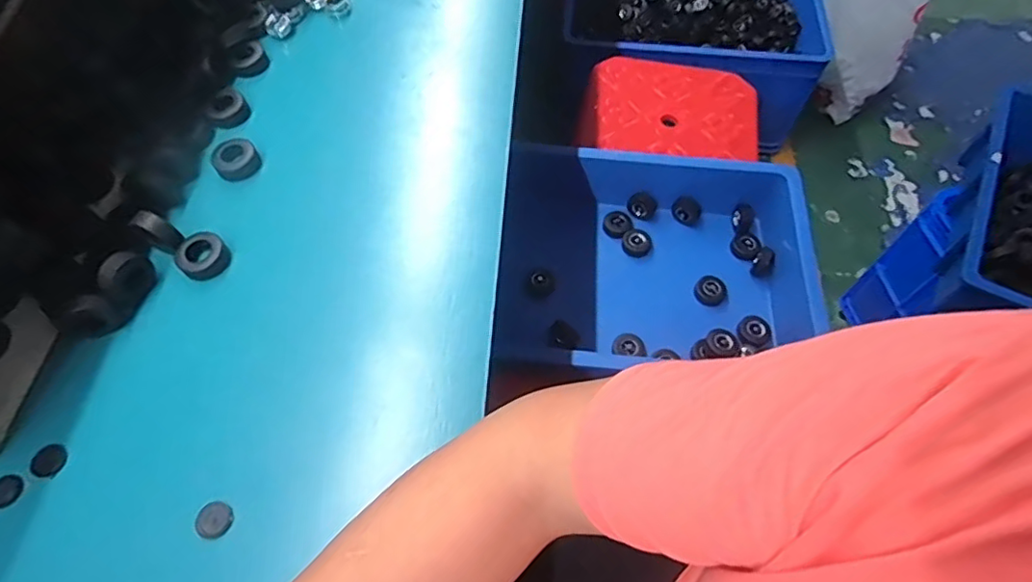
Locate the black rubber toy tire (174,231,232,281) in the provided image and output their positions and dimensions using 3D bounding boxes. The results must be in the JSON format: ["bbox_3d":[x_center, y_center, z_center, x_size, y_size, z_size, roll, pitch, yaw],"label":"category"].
[{"bbox_3d":[-0.250,-0.028,0.463,0.036,0.017,0.035,0,60,0],"label":"black rubber toy tire"}]

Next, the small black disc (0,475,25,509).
[{"bbox_3d":[-0.330,0.129,0.374,0.018,0.005,0.021,31,64,17],"label":"small black disc"}]

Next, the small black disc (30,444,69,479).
[{"bbox_3d":[-0.318,0.115,0.393,0.021,0.004,0.022,0,60,0],"label":"small black disc"}]

